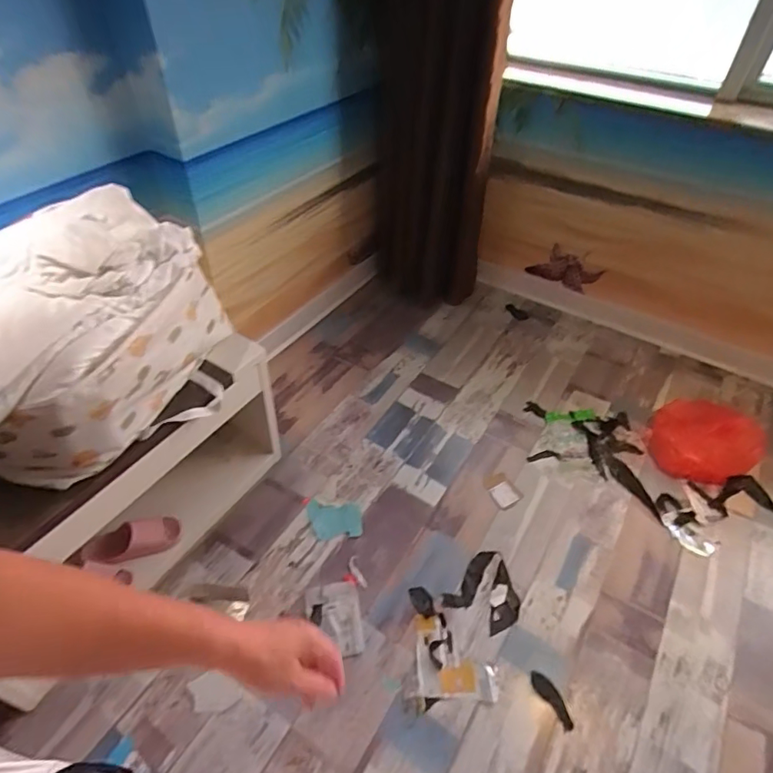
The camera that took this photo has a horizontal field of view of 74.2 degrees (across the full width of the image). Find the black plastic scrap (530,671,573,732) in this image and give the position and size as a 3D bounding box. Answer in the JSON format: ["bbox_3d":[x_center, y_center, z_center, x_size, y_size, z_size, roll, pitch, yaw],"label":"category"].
[{"bbox_3d":[0.407,0.764,1.248,0.044,0.010,0.135,-24,52,-22],"label":"black plastic scrap"}]

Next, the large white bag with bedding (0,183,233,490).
[{"bbox_3d":[-0.702,-0.105,1.123,0.469,0.342,0.602,30,51,24],"label":"large white bag with bedding"}]

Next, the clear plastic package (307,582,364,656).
[{"bbox_3d":[-0.139,0.616,1.358,0.138,0.016,0.191,-7,48,-7],"label":"clear plastic package"}]

